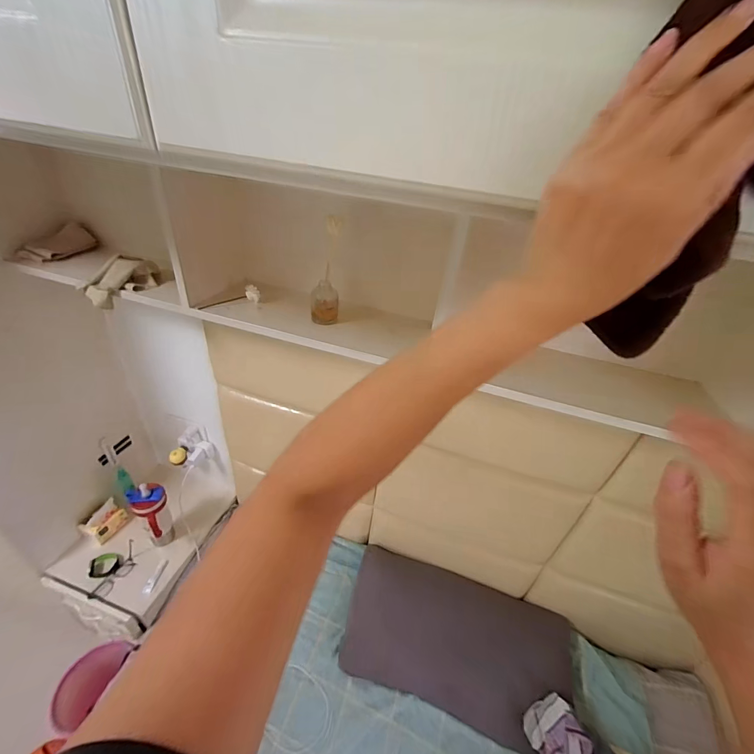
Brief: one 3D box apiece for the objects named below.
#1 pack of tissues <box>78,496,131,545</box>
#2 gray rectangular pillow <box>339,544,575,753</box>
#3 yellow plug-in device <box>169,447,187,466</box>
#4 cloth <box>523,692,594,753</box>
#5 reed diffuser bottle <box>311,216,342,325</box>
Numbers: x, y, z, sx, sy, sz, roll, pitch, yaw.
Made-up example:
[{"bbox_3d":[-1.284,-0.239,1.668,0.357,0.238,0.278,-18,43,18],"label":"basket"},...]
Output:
[{"bbox_3d":[-0.985,0.521,1.267,0.109,0.087,0.127,22,38,22],"label":"pack of tissues"},{"bbox_3d":[0.261,0.874,1.188,0.727,0.113,0.398,15,36,13],"label":"gray rectangular pillow"},{"bbox_3d":[-0.778,0.311,1.375,0.038,0.062,0.063,25,39,26],"label":"yellow plug-in device"},{"bbox_3d":[0.509,0.998,0.974,0.181,0.090,0.138,27,39,27],"label":"cloth"},{"bbox_3d":[-0.106,-0.207,0.742,0.069,0.209,0.065,-1,35,-10],"label":"reed diffuser bottle"}]

